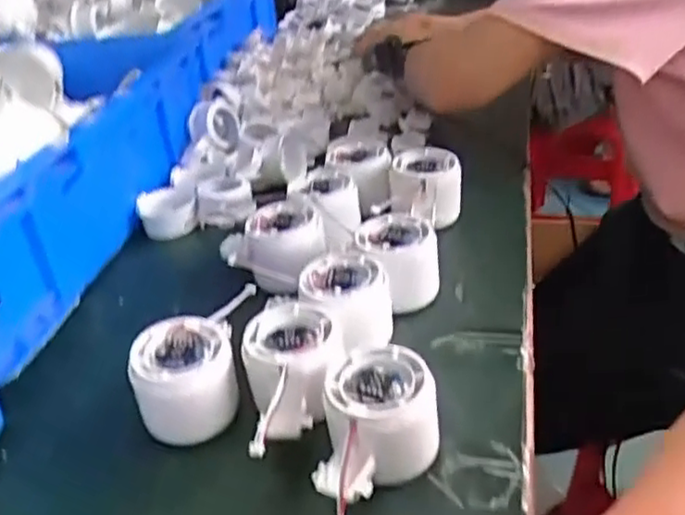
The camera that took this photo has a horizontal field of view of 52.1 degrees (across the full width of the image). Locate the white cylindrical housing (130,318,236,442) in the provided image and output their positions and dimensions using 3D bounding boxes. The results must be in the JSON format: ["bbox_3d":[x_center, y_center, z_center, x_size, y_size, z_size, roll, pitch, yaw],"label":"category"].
[{"bbox_3d":[-0.090,0.070,0.412,0.055,0.051,0.055,-6,31,3],"label":"white cylindrical housing"}]

